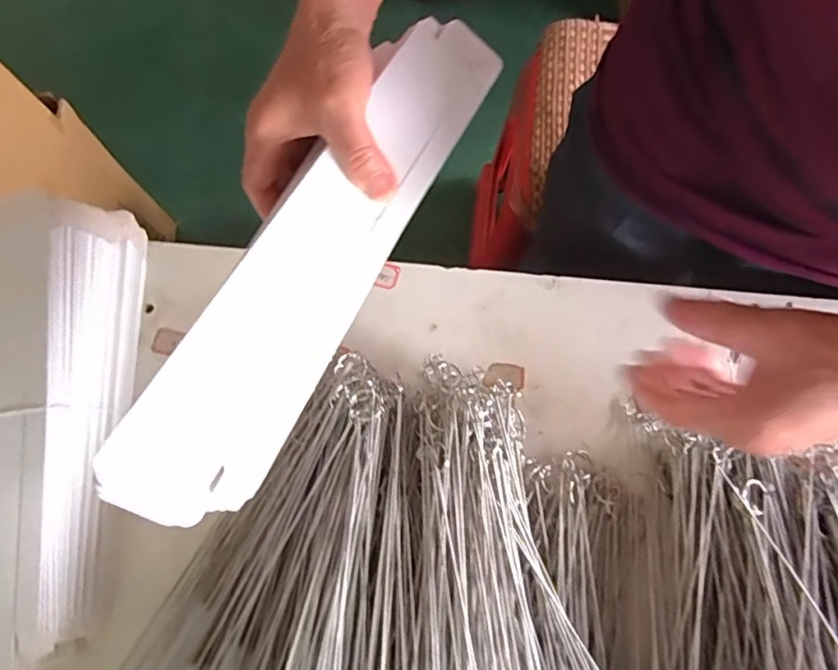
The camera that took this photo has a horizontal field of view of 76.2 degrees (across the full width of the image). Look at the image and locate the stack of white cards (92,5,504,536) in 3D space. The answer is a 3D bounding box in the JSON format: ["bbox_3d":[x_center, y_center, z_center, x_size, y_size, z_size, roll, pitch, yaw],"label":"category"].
[{"bbox_3d":[-0.048,-0.065,0.322,0.072,0.013,0.362,34,67,-16],"label":"stack of white cards"}]

